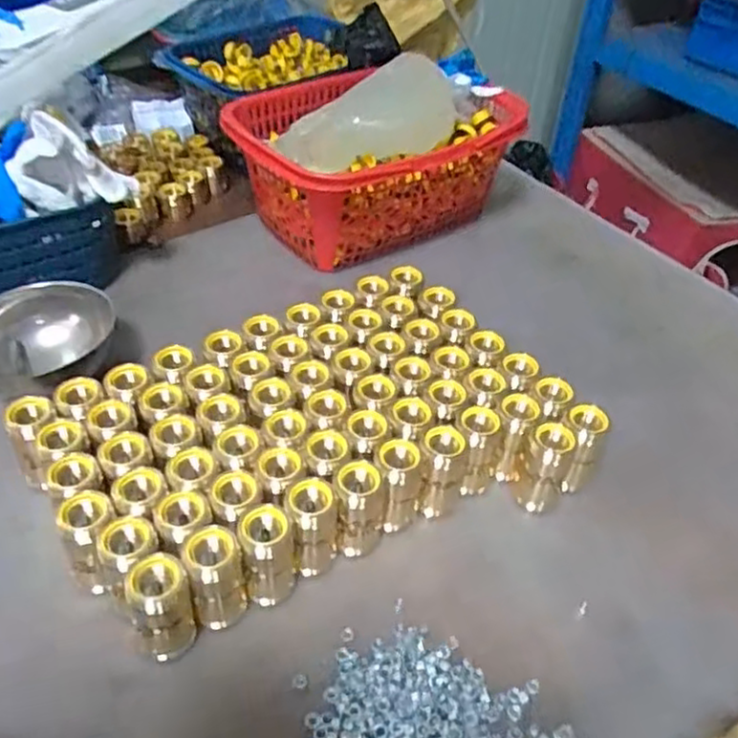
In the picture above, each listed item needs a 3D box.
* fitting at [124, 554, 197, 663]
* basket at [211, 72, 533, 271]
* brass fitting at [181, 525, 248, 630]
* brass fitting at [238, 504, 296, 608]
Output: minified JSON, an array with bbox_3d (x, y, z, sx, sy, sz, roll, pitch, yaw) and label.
[{"bbox_3d":[-0.114,0.132,0.388,0.030,0.057,0.032,-12,46,-17],"label":"fitting"},{"bbox_3d":[0.010,-0.214,0.729,0.290,0.114,0.200,-21,49,-26],"label":"basket"},{"bbox_3d":[-0.088,0.120,0.402,0.029,0.058,0.031,-12,46,-18],"label":"brass fitting"},{"bbox_3d":[-0.060,0.112,0.415,0.029,0.059,0.032,-4,44,-10],"label":"brass fitting"}]

